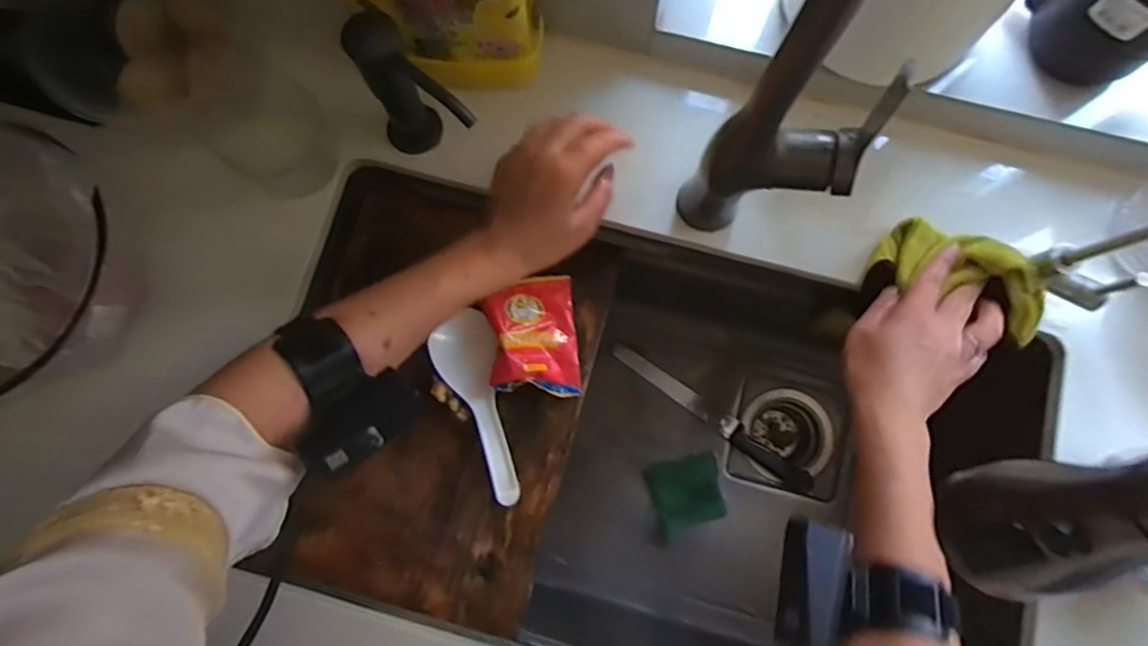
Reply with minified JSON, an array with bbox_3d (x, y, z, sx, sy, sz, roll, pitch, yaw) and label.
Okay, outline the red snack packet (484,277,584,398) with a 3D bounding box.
[{"bbox_3d":[-0.034,0.011,0.505,0.076,0.032,0.103,3,69,-32],"label":"red snack packet"}]

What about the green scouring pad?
[{"bbox_3d":[0.127,0.195,0.650,0.078,0.009,0.081,-12,79,-1],"label":"green scouring pad"}]

